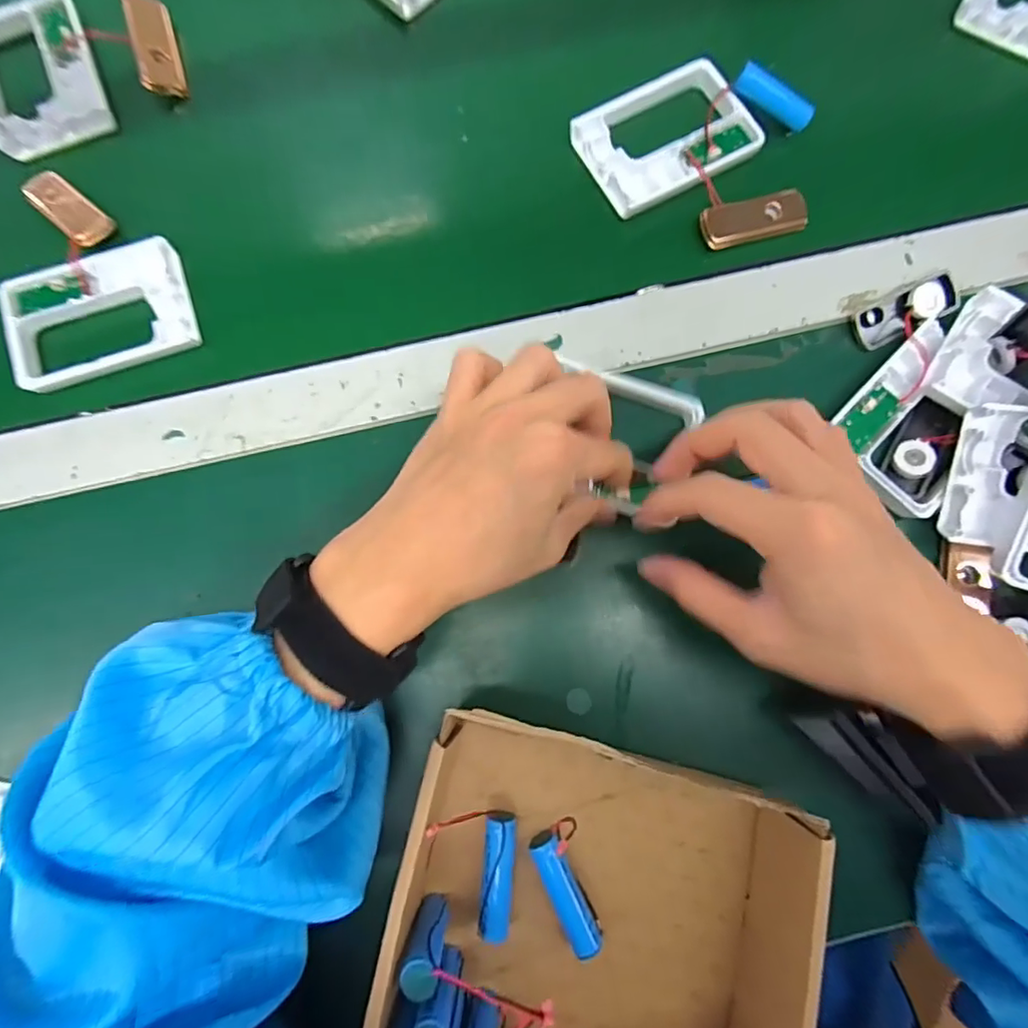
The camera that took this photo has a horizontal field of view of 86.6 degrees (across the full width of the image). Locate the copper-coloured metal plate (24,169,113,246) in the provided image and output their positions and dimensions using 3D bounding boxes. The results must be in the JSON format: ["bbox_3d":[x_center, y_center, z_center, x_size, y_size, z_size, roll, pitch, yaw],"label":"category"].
[{"bbox_3d":[-0.259,-0.178,0.317,0.058,0.010,0.024,39,82,6],"label":"copper-coloured metal plate"}]

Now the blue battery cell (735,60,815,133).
[{"bbox_3d":[0.152,-0.242,0.318,0.050,0.013,0.010,26,82,-12],"label":"blue battery cell"}]

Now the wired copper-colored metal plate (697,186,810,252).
[{"bbox_3d":[0.139,-0.171,0.315,0.062,0.007,0.022,-17,81,-3],"label":"wired copper-colored metal plate"}]

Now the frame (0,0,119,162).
[{"bbox_3d":[-0.291,-0.271,0.335,0.069,0.015,0.097,-19,81,-3],"label":"frame"}]

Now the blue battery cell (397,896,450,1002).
[{"bbox_3d":[-0.037,0.180,0.232,0.014,0.051,0.014,0,81,0],"label":"blue battery cell"}]

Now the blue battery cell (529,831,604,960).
[{"bbox_3d":[0.024,0.174,0.252,0.014,0.011,0.051,-25,82,-4],"label":"blue battery cell"}]

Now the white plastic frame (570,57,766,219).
[{"bbox_3d":[0.090,-0.223,0.323,0.095,0.014,0.071,-29,82,-5],"label":"white plastic frame"}]

